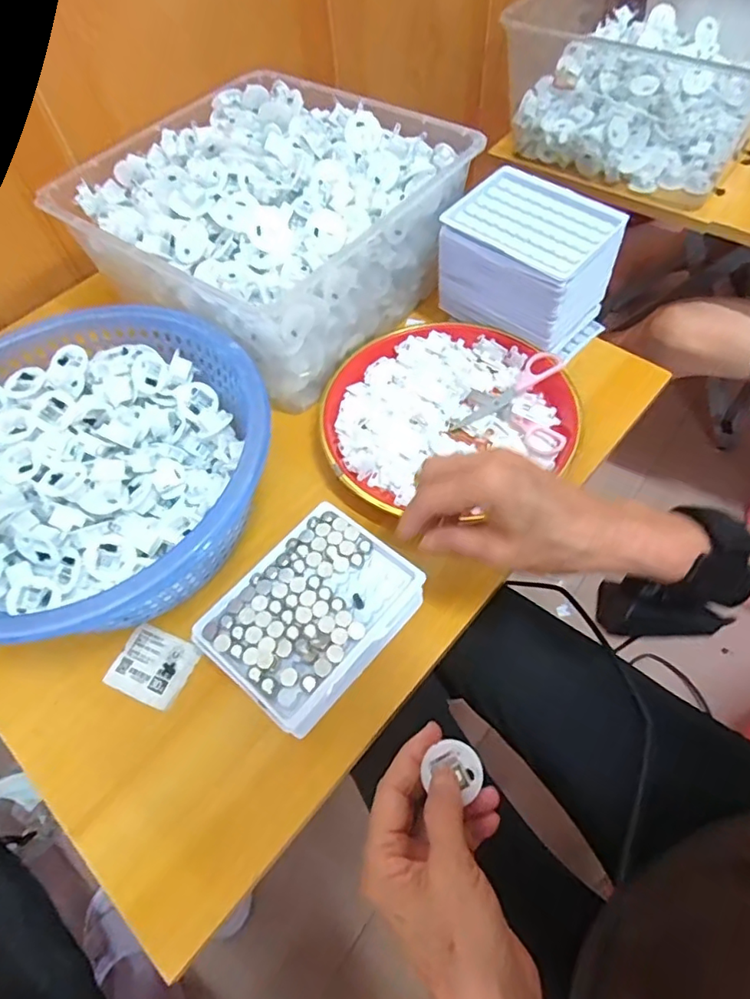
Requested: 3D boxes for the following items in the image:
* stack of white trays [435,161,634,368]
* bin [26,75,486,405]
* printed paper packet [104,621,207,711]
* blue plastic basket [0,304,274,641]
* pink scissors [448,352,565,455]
[{"bbox_3d":[0.143,-0.217,0.518,0.140,0.096,0.097,37,69,22],"label":"stack of white trays"},{"bbox_3d":[-0.101,-0.271,0.549,0.282,0.133,0.288,33,68,21],"label":"bin"},{"bbox_3d":[-0.164,0.122,0.410,0.059,0.005,0.049,18,63,14],"label":"printed paper packet"},{"bbox_3d":[-0.226,-0.019,0.434,0.243,0.101,0.265,-2,60,3],"label":"blue plastic basket"},{"bbox_3d":[0.132,-0.091,0.495,0.093,0.019,0.099,23,64,17],"label":"pink scissors"}]

